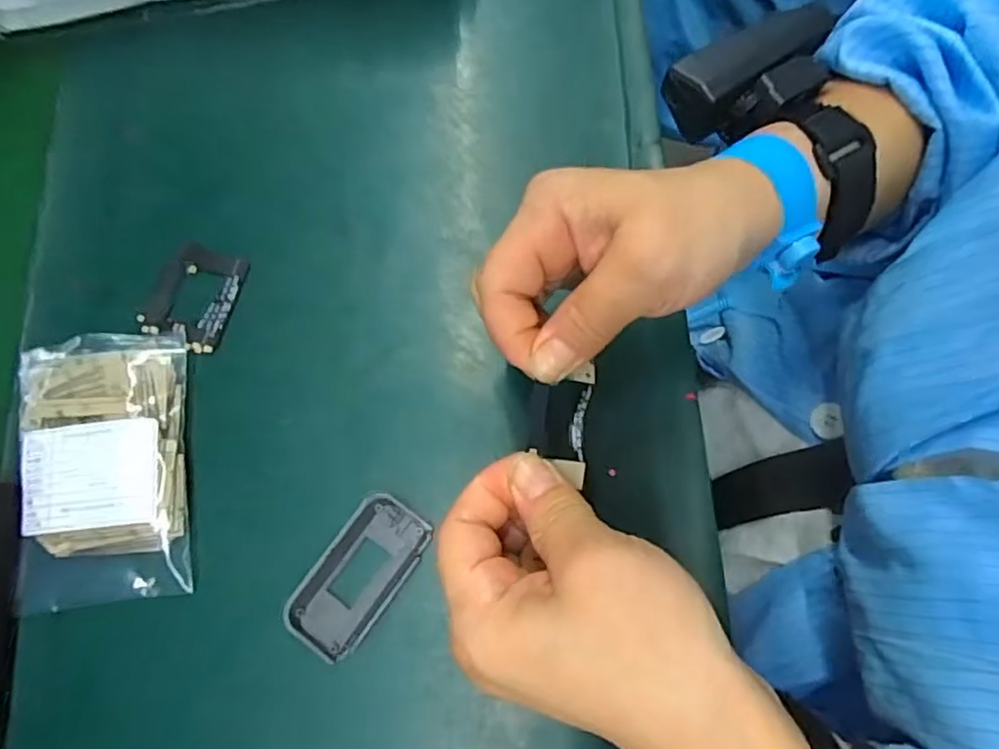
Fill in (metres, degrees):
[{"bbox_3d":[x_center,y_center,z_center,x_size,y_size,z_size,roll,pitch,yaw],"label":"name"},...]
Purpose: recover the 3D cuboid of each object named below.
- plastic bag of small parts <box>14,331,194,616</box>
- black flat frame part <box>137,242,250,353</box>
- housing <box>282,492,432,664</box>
[{"bbox_3d":[-0.197,0.044,0.320,0.082,0.019,0.131,-8,74,-2],"label":"plastic bag of small parts"},{"bbox_3d":[-0.169,-0.044,0.354,0.048,0.004,0.056,17,74,5],"label":"black flat frame part"},{"bbox_3d":[-0.067,0.096,0.309,0.040,0.007,0.076,36,77,10],"label":"housing"}]

